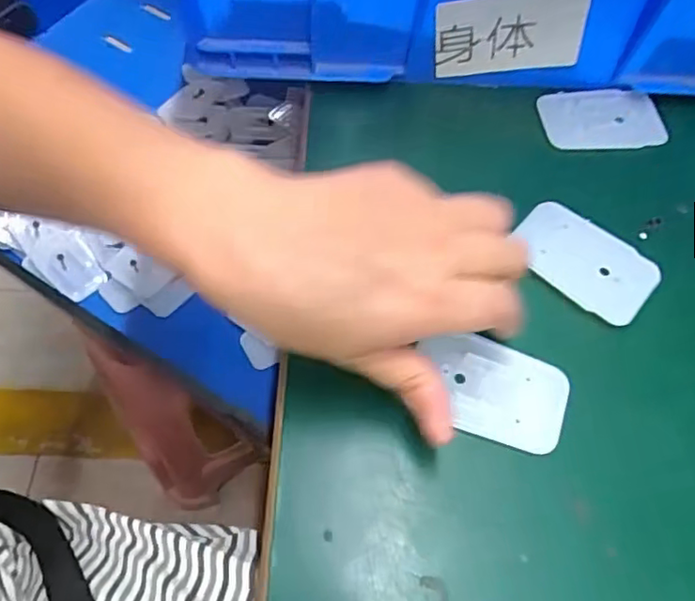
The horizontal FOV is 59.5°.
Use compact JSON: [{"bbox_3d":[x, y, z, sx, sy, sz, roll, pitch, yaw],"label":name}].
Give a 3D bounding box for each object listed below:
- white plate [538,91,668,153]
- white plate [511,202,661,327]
[{"bbox_3d":[0.147,-0.106,0.354,0.067,0.005,0.044,-4,61,-4],"label":"white plate"},{"bbox_3d":[0.116,-0.020,0.301,0.068,0.007,0.042,36,66,17],"label":"white plate"}]

